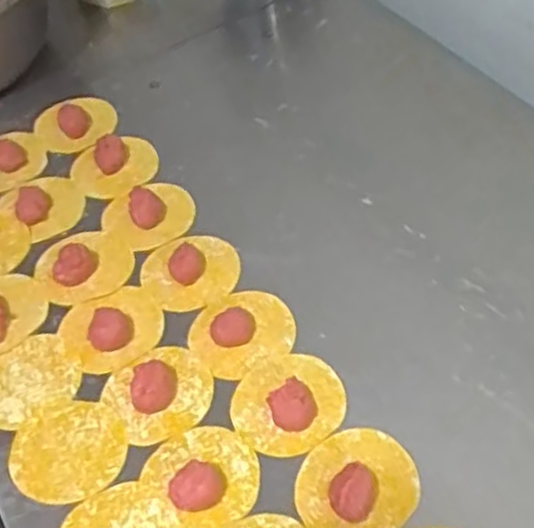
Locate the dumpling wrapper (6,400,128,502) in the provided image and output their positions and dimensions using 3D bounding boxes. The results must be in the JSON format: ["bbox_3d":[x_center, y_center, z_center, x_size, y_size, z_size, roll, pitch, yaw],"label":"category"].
[{"bbox_3d":[-0.150,0.140,0.560,0.084,0.004,0.080,-3,54,5],"label":"dumpling wrapper"}]

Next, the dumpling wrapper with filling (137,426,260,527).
[{"bbox_3d":[-0.045,0.148,0.526,0.075,0.025,0.079,-25,54,-14],"label":"dumpling wrapper with filling"}]

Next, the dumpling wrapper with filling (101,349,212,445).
[{"bbox_3d":[-0.084,0.097,0.579,0.079,0.013,0.076,-26,54,-15],"label":"dumpling wrapper with filling"}]

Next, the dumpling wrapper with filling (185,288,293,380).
[{"bbox_3d":[-0.020,0.052,0.609,0.082,0.015,0.075,-27,54,-15],"label":"dumpling wrapper with filling"}]

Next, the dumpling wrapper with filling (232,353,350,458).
[{"bbox_3d":[0.017,0.101,0.561,0.087,0.021,0.077,-25,54,-13],"label":"dumpling wrapper with filling"}]

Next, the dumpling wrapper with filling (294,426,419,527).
[{"bbox_3d":[0.062,0.150,0.517,0.078,0.025,0.086,26,59,24],"label":"dumpling wrapper with filling"}]

